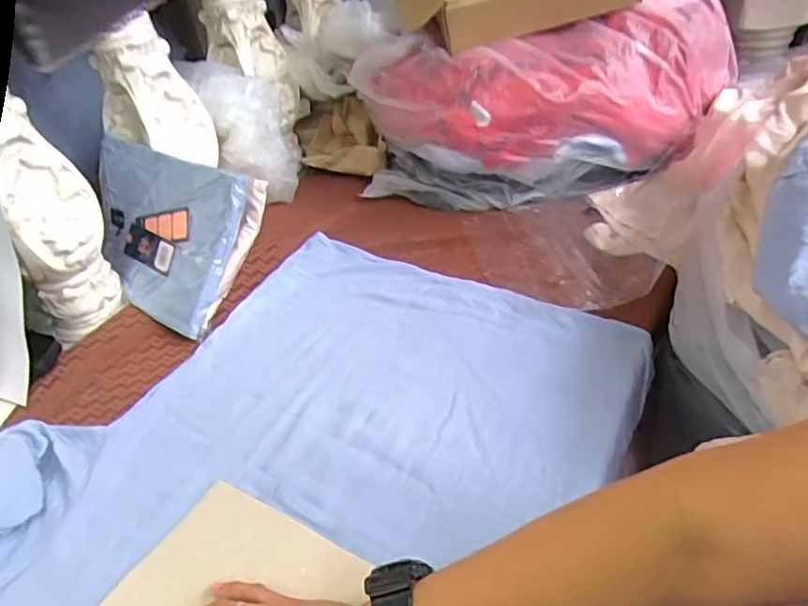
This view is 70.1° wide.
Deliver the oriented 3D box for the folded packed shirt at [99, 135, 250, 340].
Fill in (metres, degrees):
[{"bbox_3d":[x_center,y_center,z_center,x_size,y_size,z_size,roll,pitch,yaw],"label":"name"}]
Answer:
[{"bbox_3d":[-0.325,-0.093,0.756,0.263,0.203,0.025,20,8,28],"label":"folded packed shirt"}]

